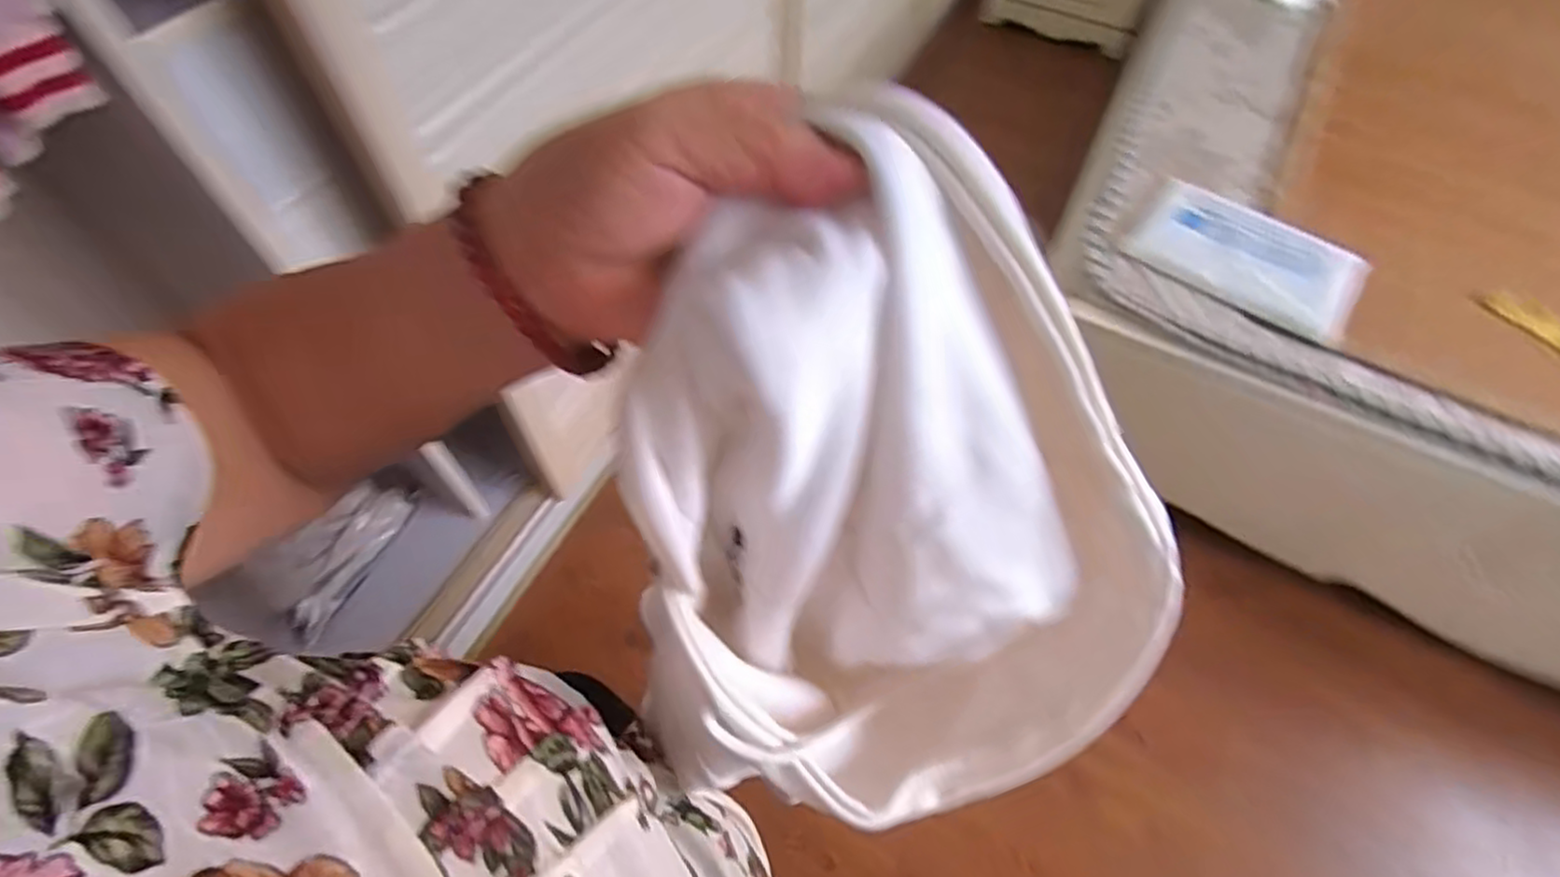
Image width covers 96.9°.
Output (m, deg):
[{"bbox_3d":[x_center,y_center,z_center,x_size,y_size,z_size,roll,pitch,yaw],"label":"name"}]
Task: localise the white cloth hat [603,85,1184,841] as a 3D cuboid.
[{"bbox_3d":[0.038,0.030,0.269,0.203,0.296,0.100,-8,32,-1],"label":"white cloth hat"}]

